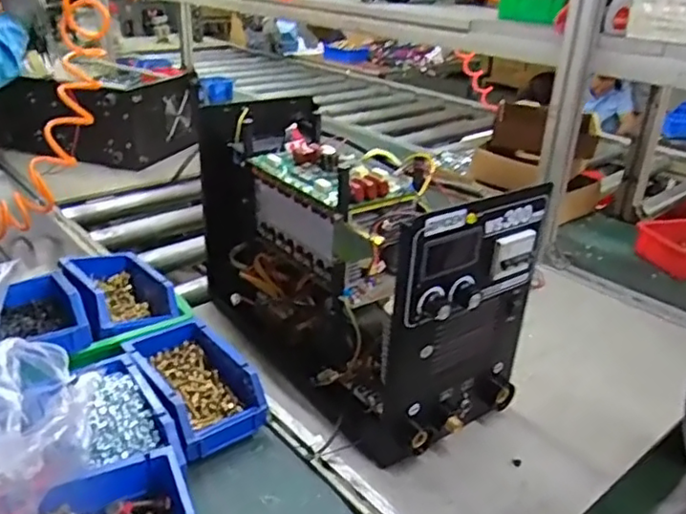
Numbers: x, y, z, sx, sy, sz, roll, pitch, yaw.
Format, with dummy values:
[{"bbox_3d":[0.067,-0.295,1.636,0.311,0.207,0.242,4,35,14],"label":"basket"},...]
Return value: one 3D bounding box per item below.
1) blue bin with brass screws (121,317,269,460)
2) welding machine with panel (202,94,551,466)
[{"bbox_3d":[-0.174,0.152,0.710,0.100,0.081,0.170,-19,34,-37],"label":"blue bin with brass screws"},{"bbox_3d":[0.000,-0.001,0.821,0.214,0.291,0.477,-15,31,-30],"label":"welding machine with panel"}]

